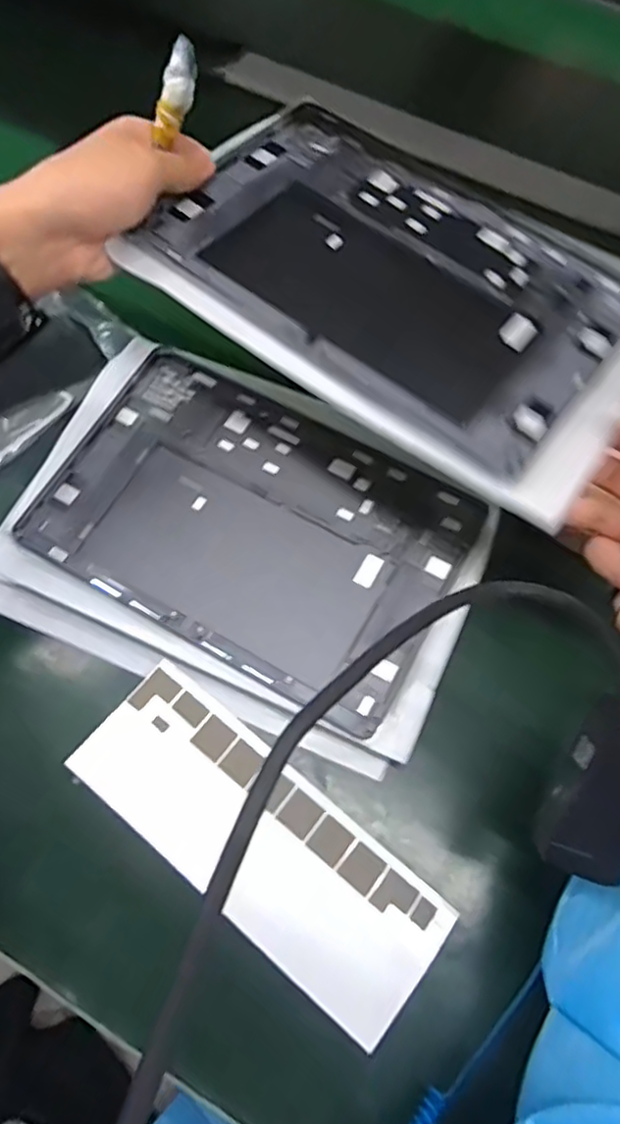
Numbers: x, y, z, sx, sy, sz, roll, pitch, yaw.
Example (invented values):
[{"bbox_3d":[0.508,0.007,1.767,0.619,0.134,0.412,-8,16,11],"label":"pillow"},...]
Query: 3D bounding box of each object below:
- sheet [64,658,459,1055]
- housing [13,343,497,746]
[{"bbox_3d":[-0.030,0.153,0.368,0.217,0.006,0.080,38,75,12],"label":"sheet"},{"bbox_3d":[-0.034,-0.025,0.420,0.253,0.007,0.169,28,72,10],"label":"housing"}]

